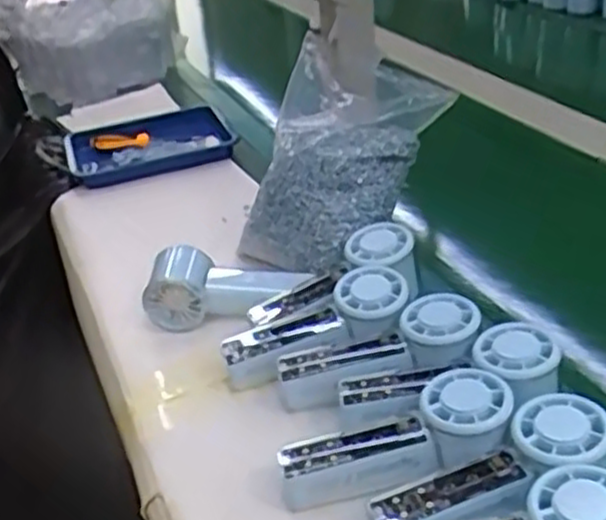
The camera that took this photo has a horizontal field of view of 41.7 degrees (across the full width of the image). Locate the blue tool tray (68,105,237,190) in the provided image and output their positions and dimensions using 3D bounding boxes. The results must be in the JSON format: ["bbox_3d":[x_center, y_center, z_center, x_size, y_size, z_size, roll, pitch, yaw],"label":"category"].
[{"bbox_3d":[-0.202,-0.153,1.030,0.199,0.031,0.176,-12,31,-11],"label":"blue tool tray"}]

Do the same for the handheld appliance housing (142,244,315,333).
[{"bbox_3d":[-0.070,0.029,0.707,0.139,0.063,0.076,-3,28,-21],"label":"handheld appliance housing"}]

